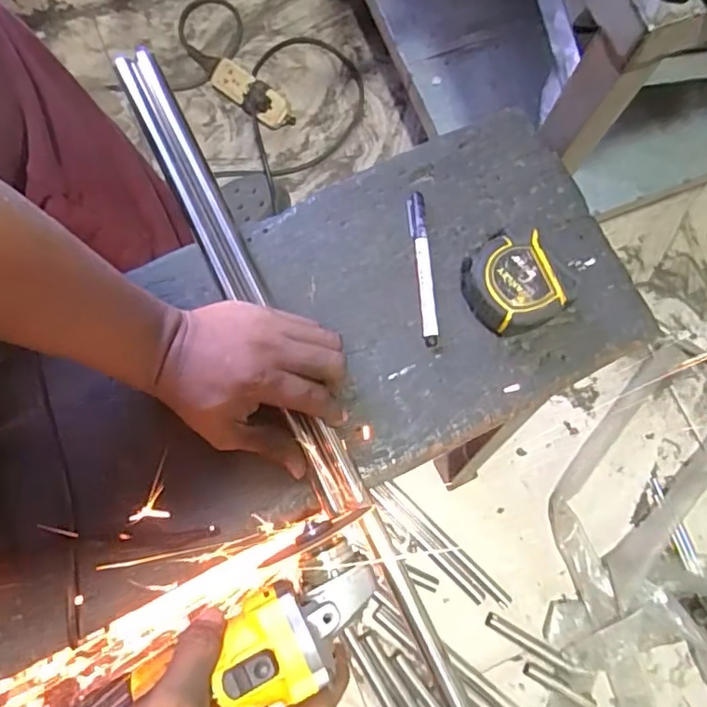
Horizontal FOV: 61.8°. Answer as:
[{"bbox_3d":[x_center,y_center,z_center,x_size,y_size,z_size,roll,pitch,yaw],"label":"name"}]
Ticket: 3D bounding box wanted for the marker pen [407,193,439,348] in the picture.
[{"bbox_3d":[0.059,-0.071,0.495,0.015,0.017,0.130,-5,78,-3],"label":"marker pen"}]

